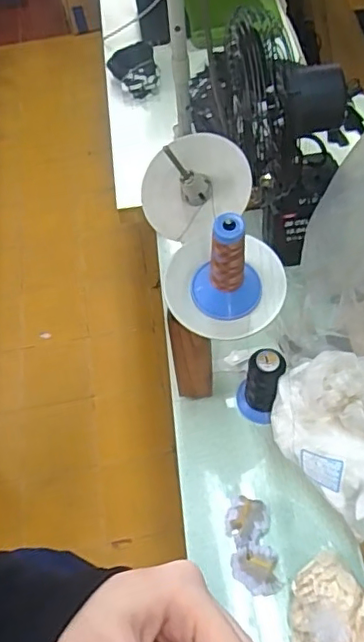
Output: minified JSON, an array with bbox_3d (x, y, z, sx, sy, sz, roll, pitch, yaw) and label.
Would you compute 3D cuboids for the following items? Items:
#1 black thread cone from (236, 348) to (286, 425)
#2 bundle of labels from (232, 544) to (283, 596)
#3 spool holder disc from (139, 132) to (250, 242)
[{"bbox_3d":[0.096,0.082,0.718,0.051,0.120,0.048,12,61,12],"label":"black thread cone"},{"bbox_3d":[0.083,0.281,0.647,0.050,0.016,0.050,-11,58,-1],"label":"bundle of labels"},{"bbox_3d":[0.009,-0.148,0.638,0.130,0.042,0.113,-39,80,20],"label":"spool holder disc"}]

